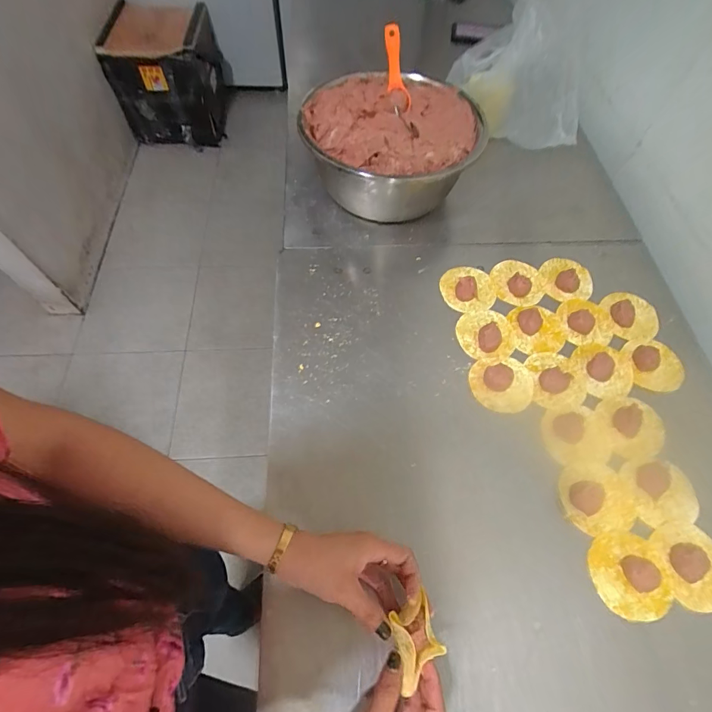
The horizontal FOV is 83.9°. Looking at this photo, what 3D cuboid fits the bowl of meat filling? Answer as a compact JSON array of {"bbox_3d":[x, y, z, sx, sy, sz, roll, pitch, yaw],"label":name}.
[{"bbox_3d":[0.054,-0.336,0.652,0.275,0.143,0.253,17,63,6],"label":"bowl of meat filling"}]

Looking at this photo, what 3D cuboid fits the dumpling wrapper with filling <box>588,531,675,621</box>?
[{"bbox_3d":[0.288,0.227,0.408,0.071,0.030,0.081,-8,63,-7],"label":"dumpling wrapper with filling"}]

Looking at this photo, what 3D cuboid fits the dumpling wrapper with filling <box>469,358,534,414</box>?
[{"bbox_3d":[0.195,0.035,0.518,0.083,0.021,0.072,-4,62,-5],"label":"dumpling wrapper with filling"}]

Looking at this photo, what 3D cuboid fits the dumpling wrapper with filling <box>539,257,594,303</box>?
[{"bbox_3d":[0.327,-0.119,0.611,0.076,0.012,0.075,0,62,-2],"label":"dumpling wrapper with filling"}]

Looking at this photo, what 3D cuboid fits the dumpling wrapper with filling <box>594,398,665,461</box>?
[{"bbox_3d":[0.348,0.090,0.497,0.080,0.009,0.077,-7,63,-6],"label":"dumpling wrapper with filling"}]

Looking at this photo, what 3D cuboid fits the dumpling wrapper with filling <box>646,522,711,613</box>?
[{"bbox_3d":[0.365,0.221,0.420,0.076,0.023,0.082,1,62,-2],"label":"dumpling wrapper with filling"}]

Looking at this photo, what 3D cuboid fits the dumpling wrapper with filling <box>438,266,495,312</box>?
[{"bbox_3d":[0.169,-0.104,0.596,0.080,0.021,0.078,-6,63,-6],"label":"dumpling wrapper with filling"}]

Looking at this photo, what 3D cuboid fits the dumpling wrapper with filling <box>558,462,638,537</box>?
[{"bbox_3d":[0.277,0.161,0.450,0.079,0.018,0.078,-2,62,-4],"label":"dumpling wrapper with filling"}]

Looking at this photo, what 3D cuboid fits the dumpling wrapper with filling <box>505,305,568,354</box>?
[{"bbox_3d":[0.262,-0.041,0.563,0.072,0.023,0.074,-4,62,-5],"label":"dumpling wrapper with filling"}]

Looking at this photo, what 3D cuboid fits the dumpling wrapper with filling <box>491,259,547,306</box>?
[{"bbox_3d":[0.249,-0.115,0.602,0.077,0.018,0.077,-7,63,-6],"label":"dumpling wrapper with filling"}]

